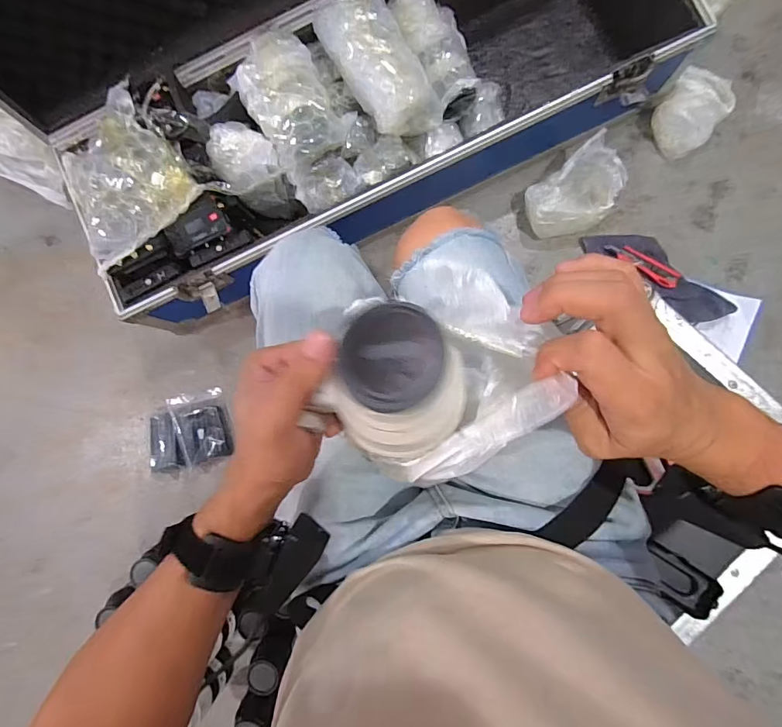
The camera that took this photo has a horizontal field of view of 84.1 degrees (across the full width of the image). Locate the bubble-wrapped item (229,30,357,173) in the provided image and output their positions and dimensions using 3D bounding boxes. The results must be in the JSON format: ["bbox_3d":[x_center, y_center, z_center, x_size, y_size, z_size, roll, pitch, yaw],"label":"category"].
[{"bbox_3d":[-0.171,-0.454,0.743,0.146,0.078,0.226,-34,85,2],"label":"bubble-wrapped item"}]

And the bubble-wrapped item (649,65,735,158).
[{"bbox_3d":[0.608,-0.512,0.884,0.121,0.090,0.149,37,90,6],"label":"bubble-wrapped item"}]

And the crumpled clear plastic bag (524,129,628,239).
[{"bbox_3d":[0.369,-0.336,0.875,0.177,0.116,0.129,-31,85,2],"label":"crumpled clear plastic bag"}]

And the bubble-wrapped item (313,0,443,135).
[{"bbox_3d":[-0.021,-0.523,0.761,0.130,0.095,0.241,-30,85,2],"label":"bubble-wrapped item"}]

